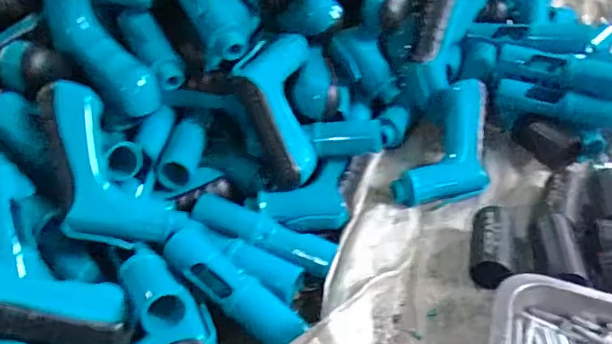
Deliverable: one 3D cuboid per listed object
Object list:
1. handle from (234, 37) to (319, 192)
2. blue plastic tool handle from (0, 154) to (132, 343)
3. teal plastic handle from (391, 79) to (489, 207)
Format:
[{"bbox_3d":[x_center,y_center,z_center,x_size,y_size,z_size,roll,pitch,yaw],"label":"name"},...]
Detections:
[{"bbox_3d":[-0.025,-0.056,0.490,0.068,0.042,0.139,-7,77,-4],"label":"handle"},{"bbox_3d":[-0.194,0.057,0.366,0.095,0.052,0.166,-14,60,-46],"label":"blue plastic tool handle"},{"bbox_3d":[0.135,-0.020,0.519,0.069,0.037,0.136,18,66,19],"label":"teal plastic handle"}]

